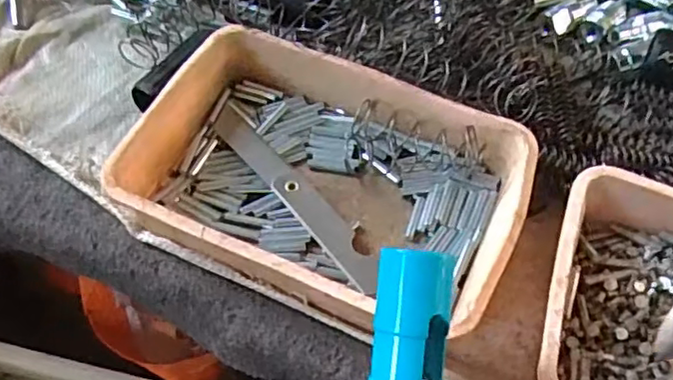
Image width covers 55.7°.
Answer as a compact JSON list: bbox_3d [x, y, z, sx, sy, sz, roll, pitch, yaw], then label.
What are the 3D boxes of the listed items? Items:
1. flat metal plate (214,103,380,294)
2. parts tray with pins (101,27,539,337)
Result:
[{"bbox_3d":[-0.024,0.000,0.360,0.021,0.006,0.144,-34,65,-21],"label":"flat metal plate"},{"bbox_3d":[-0.006,-0.008,0.343,0.201,0.042,0.134,21,59,11],"label":"parts tray with pins"}]

